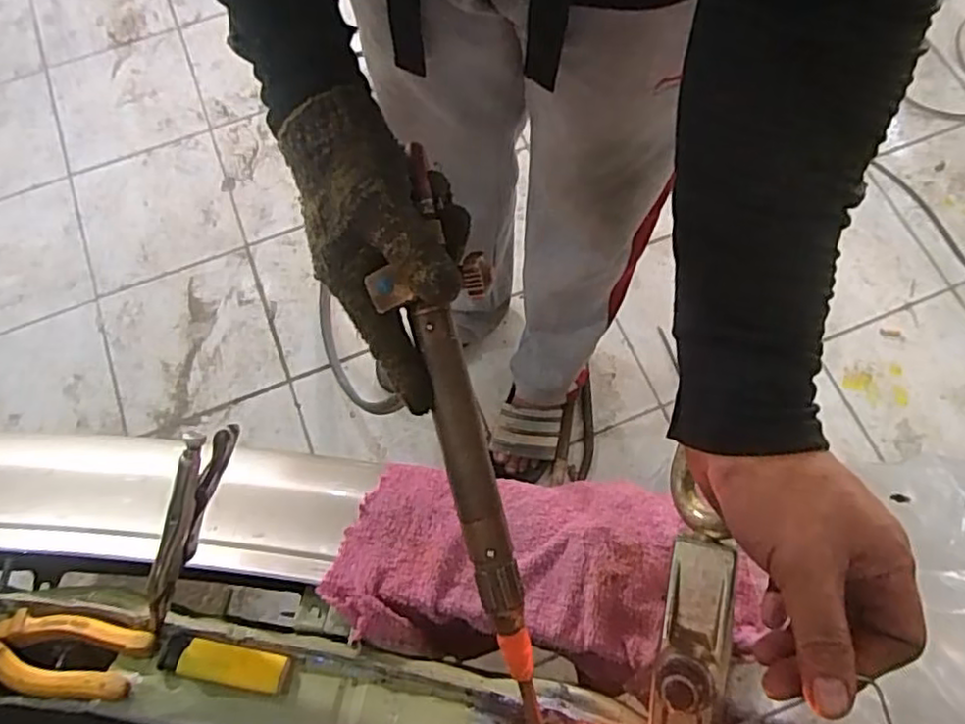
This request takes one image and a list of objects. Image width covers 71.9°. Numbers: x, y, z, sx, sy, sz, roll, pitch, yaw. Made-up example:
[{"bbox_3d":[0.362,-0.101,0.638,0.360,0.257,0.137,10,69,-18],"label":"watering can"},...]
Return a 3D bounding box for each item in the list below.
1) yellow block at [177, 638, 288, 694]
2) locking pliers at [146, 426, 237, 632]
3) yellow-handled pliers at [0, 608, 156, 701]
[{"bbox_3d":[-0.163,0.197,0.433,0.067,0.004,0.023,12,53,2],"label":"yellow block"},{"bbox_3d":[-0.188,0.108,0.417,0.012,0.033,0.149,26,107,11],"label":"locking pliers"},{"bbox_3d":[-0.294,0.186,0.428,0.153,0.028,0.047,6,71,4],"label":"yellow-handled pliers"}]

